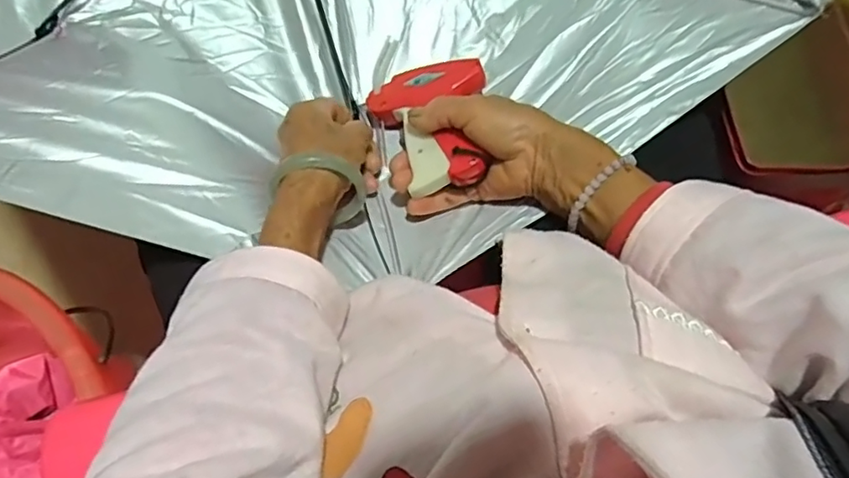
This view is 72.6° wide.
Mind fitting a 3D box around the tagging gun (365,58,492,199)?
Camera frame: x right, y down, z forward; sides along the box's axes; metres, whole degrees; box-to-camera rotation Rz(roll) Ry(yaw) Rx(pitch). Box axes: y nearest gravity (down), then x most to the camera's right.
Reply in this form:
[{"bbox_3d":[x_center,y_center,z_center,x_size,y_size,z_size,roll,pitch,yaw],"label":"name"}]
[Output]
[{"bbox_3d":[0.016,-0.096,0.460,0.090,0.046,0.116,-24,72,-9],"label":"tagging gun"}]

